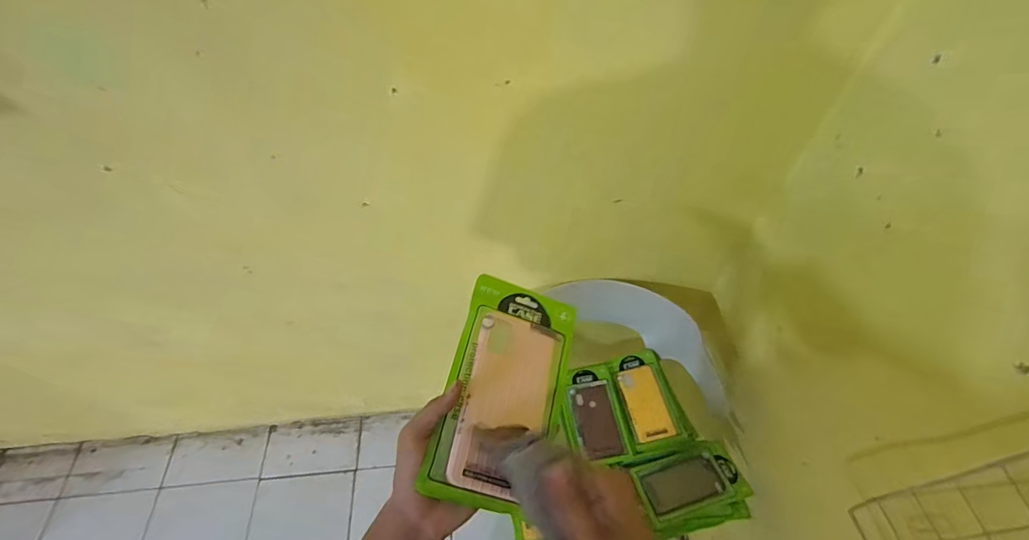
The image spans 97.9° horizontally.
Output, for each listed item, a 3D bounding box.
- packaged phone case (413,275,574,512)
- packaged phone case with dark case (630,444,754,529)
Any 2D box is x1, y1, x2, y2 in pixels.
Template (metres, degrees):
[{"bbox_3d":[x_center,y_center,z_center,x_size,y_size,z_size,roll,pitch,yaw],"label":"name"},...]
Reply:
[{"bbox_3d":[-0.005,0.108,0.427,0.111,0.013,0.210,19,57,-10],"label":"packaged phone case"},{"bbox_3d":[0.351,0.425,0.892,0.209,0.034,0.111,-13,54,-7],"label":"packaged phone case with dark case"}]

